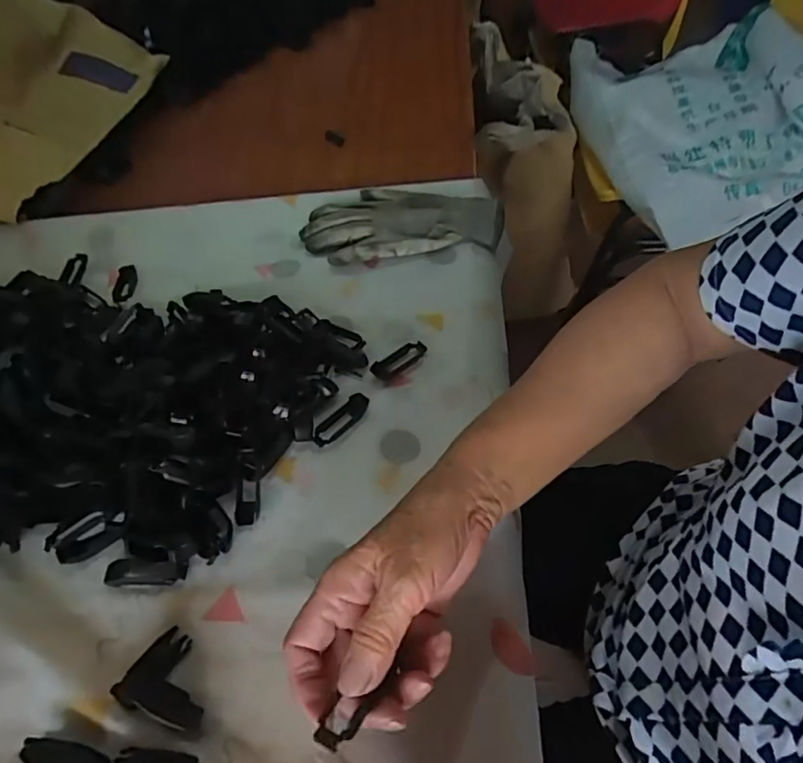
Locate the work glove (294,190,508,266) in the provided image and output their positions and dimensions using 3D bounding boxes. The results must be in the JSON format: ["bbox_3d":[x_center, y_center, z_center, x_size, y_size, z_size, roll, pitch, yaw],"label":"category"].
[{"bbox_3d":[0.000,-0.177,0.614,0.212,0.025,0.106,-11,52,-6],"label":"work glove"}]

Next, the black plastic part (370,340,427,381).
[{"bbox_3d":[-0.002,-0.021,0.501,0.057,0.006,0.020,-29,56,-19],"label":"black plastic part"}]

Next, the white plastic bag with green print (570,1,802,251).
[{"bbox_3d":[0.496,-0.496,0.981,0.304,0.195,0.618,-3,51,1],"label":"white plastic bag with green print"}]

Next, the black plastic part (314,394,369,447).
[{"bbox_3d":[-0.050,0.031,0.465,0.022,0.006,0.058,35,61,27],"label":"black plastic part"}]

